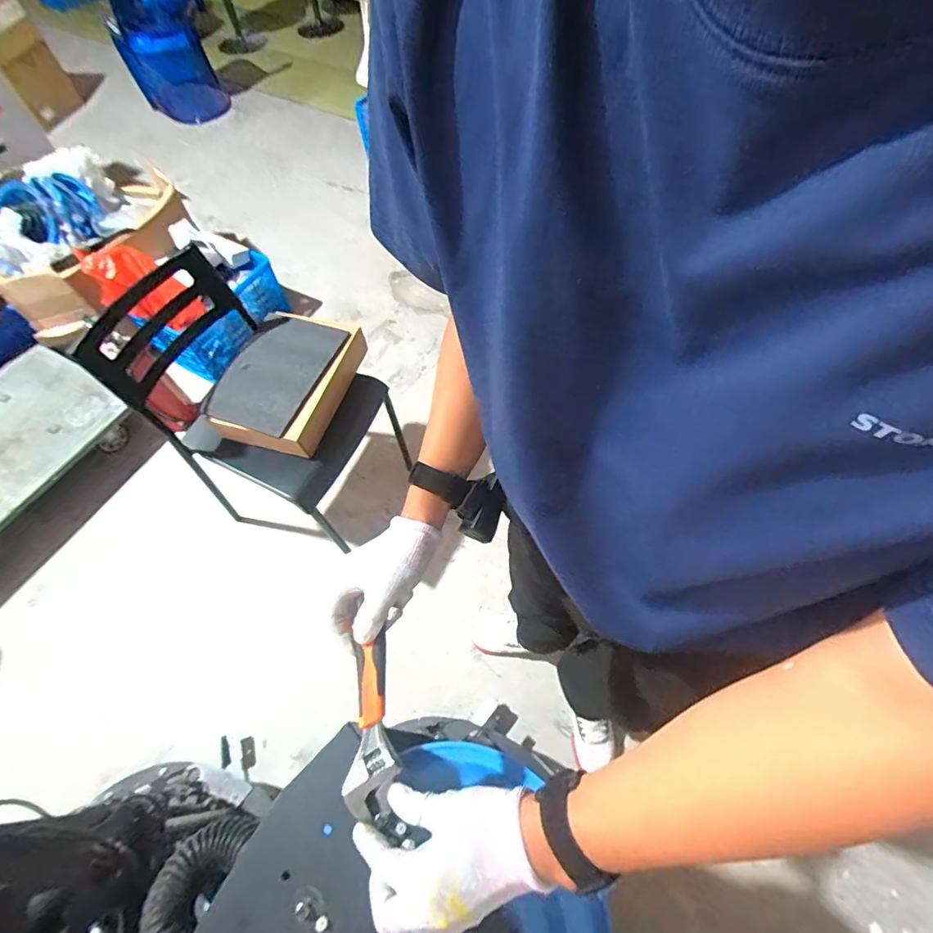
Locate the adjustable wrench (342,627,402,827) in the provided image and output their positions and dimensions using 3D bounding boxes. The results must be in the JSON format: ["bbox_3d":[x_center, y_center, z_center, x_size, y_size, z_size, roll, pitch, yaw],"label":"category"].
[{"bbox_3d":[-0.082,0.225,0.419,0.042,0.015,0.138,-4,69,1],"label":"adjustable wrench"}]

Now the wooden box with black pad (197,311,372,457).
[{"bbox_3d":[-0.448,-0.220,1.203,0.268,0.091,0.375,13,62,11],"label":"wooden box with black pad"}]

